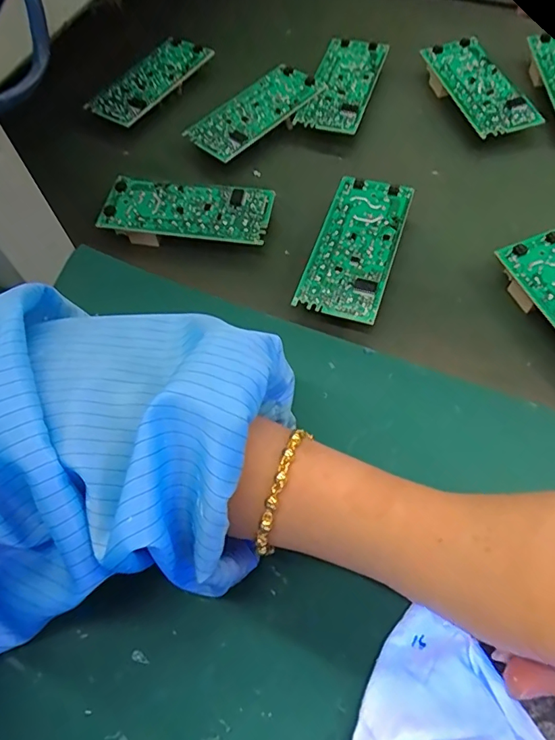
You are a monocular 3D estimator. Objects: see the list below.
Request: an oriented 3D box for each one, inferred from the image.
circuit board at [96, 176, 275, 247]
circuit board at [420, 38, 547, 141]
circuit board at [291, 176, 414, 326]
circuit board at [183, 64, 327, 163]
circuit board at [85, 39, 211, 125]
[{"bbox_3d":[-0.058,-0.102,0.324,0.105,0.024,0.045,6,61,7],"label":"circuit board"},{"bbox_3d":[0.152,-0.212,0.376,0.047,0.025,0.102,-15,60,-5],"label":"circuit board"},{"bbox_3d":[0.049,-0.074,0.305,0.048,0.019,0.104,16,62,12],"label":"circuit board"},{"bbox_3d":[-0.016,-0.194,0.371,0.045,0.014,0.106,39,69,22],"label":"circuit board"},{"bbox_3d":[-0.102,-0.232,0.393,0.042,0.009,0.105,31,70,14],"label":"circuit board"}]

